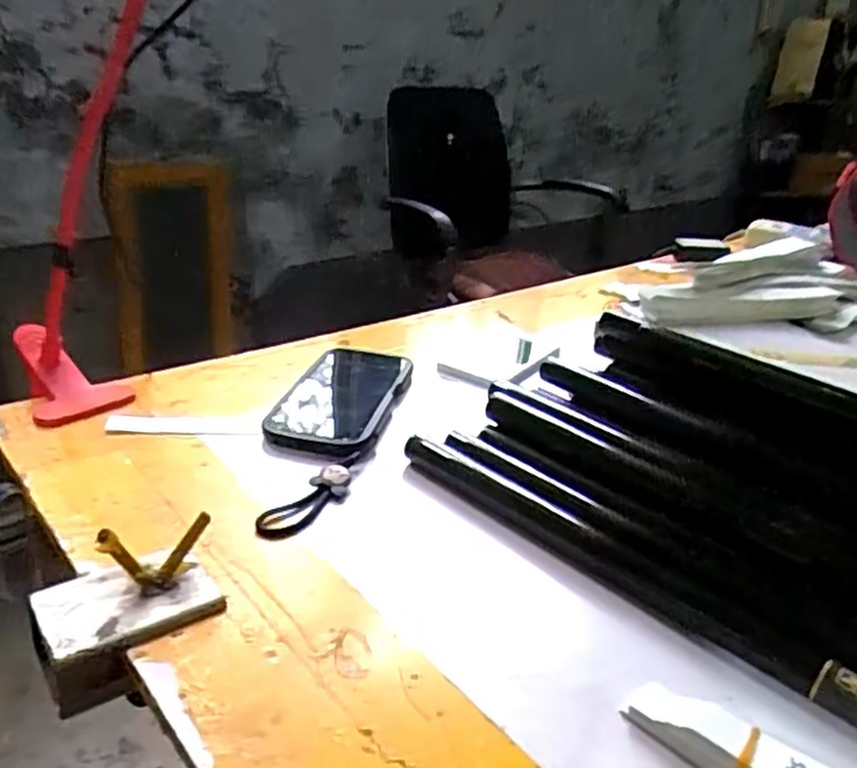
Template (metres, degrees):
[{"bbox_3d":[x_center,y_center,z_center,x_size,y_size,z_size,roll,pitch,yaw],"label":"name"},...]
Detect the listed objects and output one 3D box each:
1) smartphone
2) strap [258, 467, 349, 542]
[{"bbox_3d":[-0.070,0.008,0.585,0.088,0.013,0.177,7,26,9],"label":"smartphone"},{"bbox_3d":[-0.075,0.075,0.460,0.027,0.011,0.078,19,29,30],"label":"strap"}]

